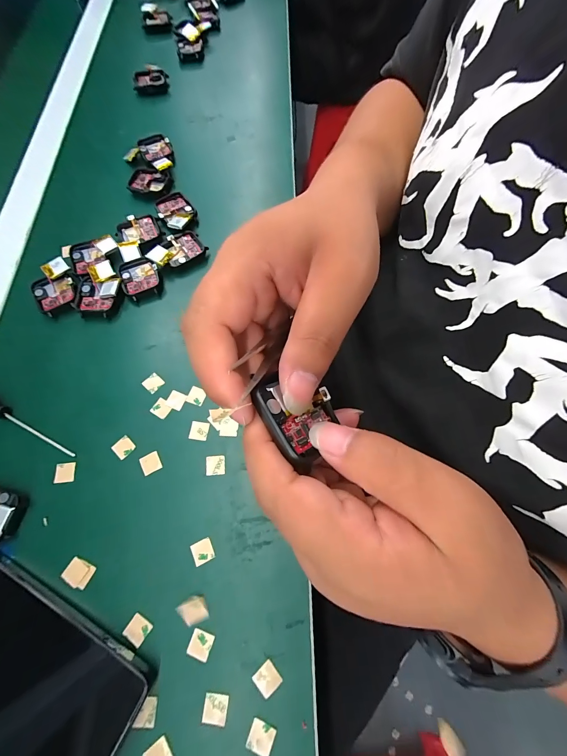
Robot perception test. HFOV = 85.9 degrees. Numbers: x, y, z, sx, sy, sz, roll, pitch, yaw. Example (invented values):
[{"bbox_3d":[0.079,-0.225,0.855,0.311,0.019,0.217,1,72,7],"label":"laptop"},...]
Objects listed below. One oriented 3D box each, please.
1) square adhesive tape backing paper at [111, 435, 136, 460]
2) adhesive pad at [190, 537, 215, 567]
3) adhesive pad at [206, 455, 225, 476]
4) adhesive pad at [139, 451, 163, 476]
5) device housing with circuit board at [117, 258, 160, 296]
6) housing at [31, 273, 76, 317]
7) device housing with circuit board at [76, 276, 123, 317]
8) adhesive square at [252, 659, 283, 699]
[{"bbox_3d":[-0.136,0.058,0.257,0.016,0.004,0.015,40,75,14],"label":"square adhesive tape backing paper"},{"bbox_3d":[-0.062,0.131,0.230,0.016,0.004,0.015,-25,72,-9],"label":"adhesive pad"},{"bbox_3d":[-0.057,0.072,0.252,0.015,0.004,0.015,-4,70,-1],"label":"adhesive pad"},{"bbox_3d":[-0.111,0.070,0.253,0.016,0.004,0.016,-26,72,-9],"label":"adhesive pad"},{"bbox_3d":[-0.147,-0.104,0.312,0.036,0.012,0.041,-20,71,-7],"label":"device housing with circuit board"},{"bbox_3d":[-0.227,-0.086,0.304,0.039,0.006,0.042,-31,73,-11],"label":"housing"},{"bbox_3d":[-0.185,-0.081,0.299,0.045,0.013,0.038,9,70,3],"label":"device housing with circuit board"},{"bbox_3d":[-0.011,0.201,0.203,0.015,0.004,0.015,-41,75,-14],"label":"adhesive square"}]

